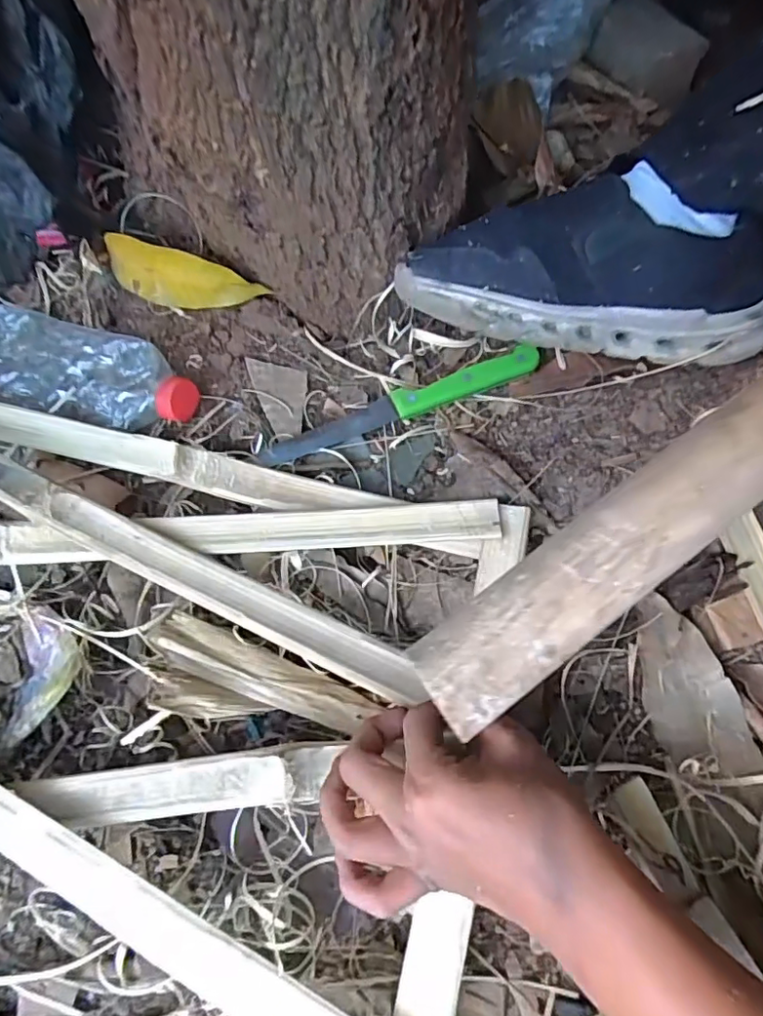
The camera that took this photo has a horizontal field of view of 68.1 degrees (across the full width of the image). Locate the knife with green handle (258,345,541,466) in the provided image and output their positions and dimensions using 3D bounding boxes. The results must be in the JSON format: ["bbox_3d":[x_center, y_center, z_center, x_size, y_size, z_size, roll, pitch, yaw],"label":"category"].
[{"bbox_3d":[0.013,-0.079,0.421,0.216,0.016,0.024,-21,64,-4],"label":"knife with green handle"}]

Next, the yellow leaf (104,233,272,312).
[{"bbox_3d":[-0.160,-0.180,0.441,0.130,0.053,0.029,13,67,12],"label":"yellow leaf"}]

